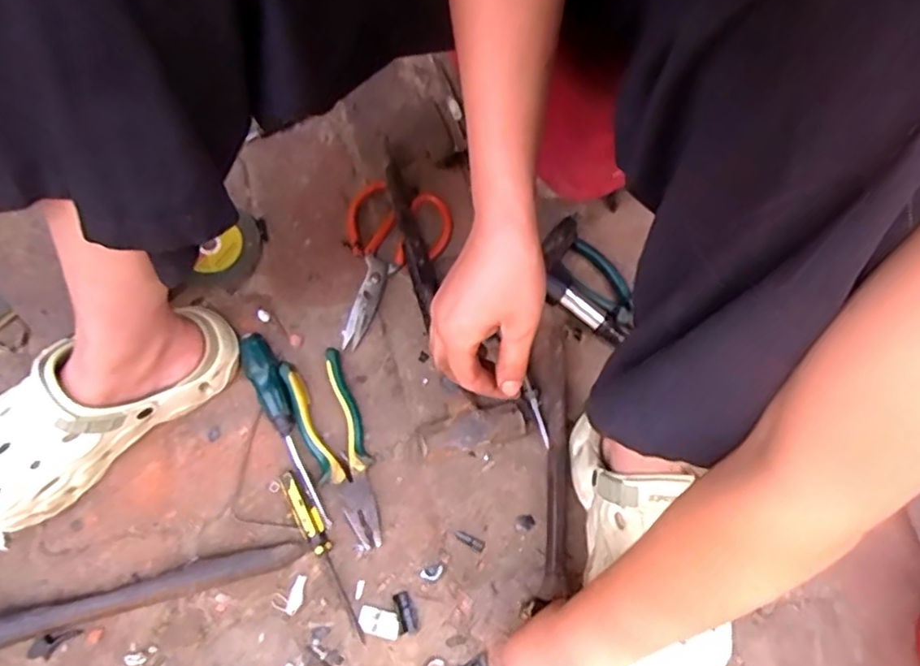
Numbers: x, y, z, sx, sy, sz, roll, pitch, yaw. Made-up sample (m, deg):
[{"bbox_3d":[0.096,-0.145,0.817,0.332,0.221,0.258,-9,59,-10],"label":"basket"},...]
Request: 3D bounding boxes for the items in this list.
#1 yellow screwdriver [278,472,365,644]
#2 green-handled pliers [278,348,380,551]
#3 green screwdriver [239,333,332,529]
[{"bbox_3d":[-0.122,0.198,0.559,0.021,0.017,0.158,-27,83,-13],"label":"yellow screwdriver"},{"bbox_3d":[-0.115,0.109,0.585,0.055,0.027,0.185,-19,73,-12],"label":"green-handled pliers"},{"bbox_3d":[-0.164,0.089,0.585,0.028,0.023,0.192,-23,84,-11],"label":"green screwdriver"}]

